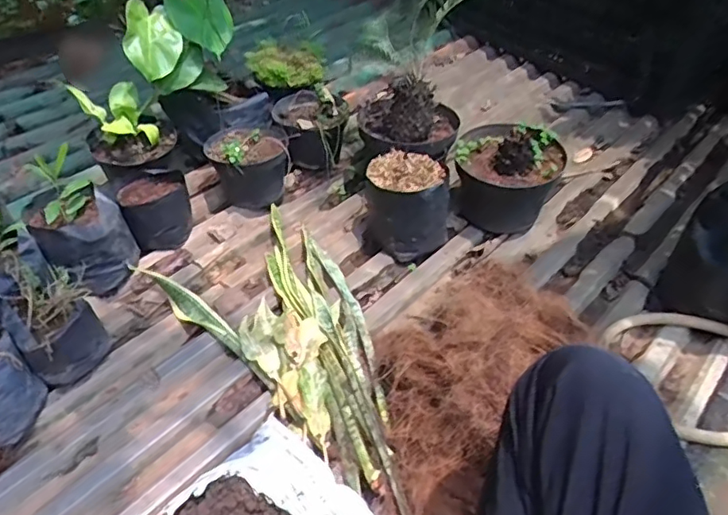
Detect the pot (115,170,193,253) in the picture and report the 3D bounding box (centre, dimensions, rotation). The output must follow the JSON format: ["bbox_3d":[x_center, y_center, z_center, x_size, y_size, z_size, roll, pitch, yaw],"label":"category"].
[{"bbox_3d":[-0.395,-0.090,1.108,0.122,0.121,0.097,-18,49,-25],"label":"pot"}]

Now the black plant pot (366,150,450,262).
[{"bbox_3d":[0.083,-0.100,1.122,0.148,0.162,0.144,4,43,-3],"label":"black plant pot"}]

